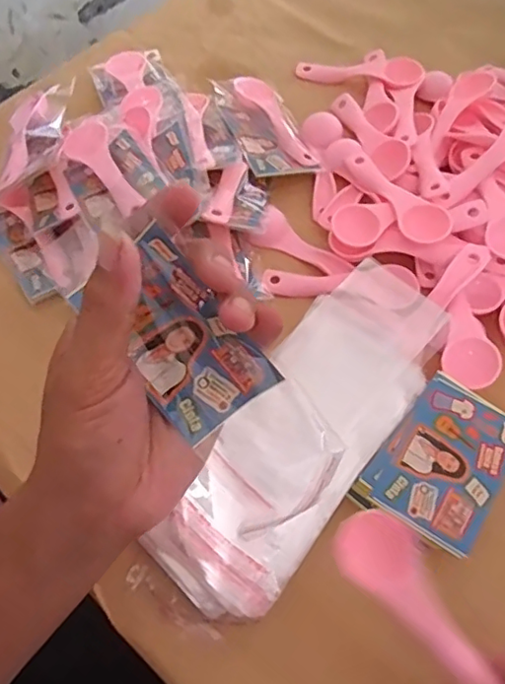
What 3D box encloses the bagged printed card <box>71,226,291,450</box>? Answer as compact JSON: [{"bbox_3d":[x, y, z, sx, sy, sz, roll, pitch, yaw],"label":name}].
[{"bbox_3d":[-0.034,0.000,0.261,0.053,0.006,0.087,-40,97,9],"label":"bagged printed card"}]

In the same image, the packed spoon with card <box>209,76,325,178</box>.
[{"bbox_3d":[0.009,-0.182,0.478,0.062,0.012,0.116,-9,61,-24],"label":"packed spoon with card"}]

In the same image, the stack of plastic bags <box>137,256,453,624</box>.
[{"bbox_3d":[0.036,0.048,0.354,0.088,0.022,0.240,35,67,15],"label":"stack of plastic bags"}]

